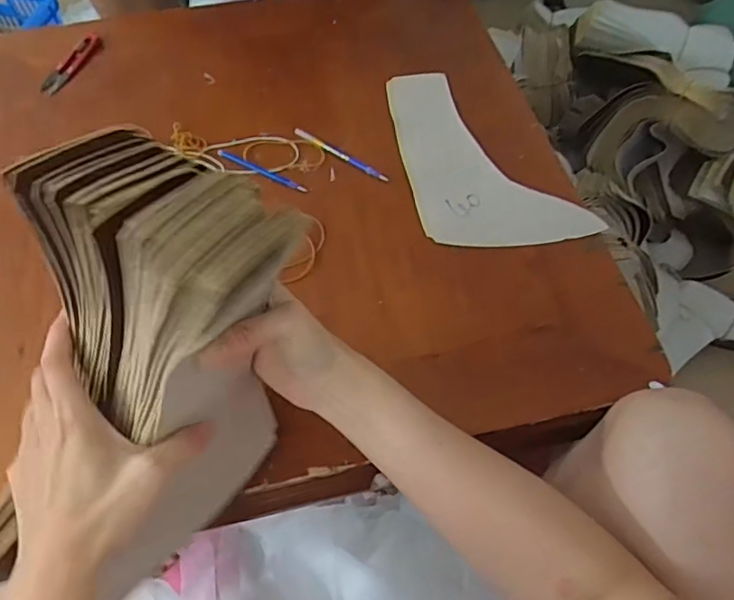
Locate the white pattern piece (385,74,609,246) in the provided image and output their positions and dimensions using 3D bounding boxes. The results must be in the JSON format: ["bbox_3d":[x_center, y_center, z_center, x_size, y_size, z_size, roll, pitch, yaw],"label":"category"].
[{"bbox_3d":[0.092,-0.138,0.591,0.133,0.010,0.272,-32,64,-9],"label":"white pattern piece"}]

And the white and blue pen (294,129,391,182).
[{"bbox_3d":[-0.027,-0.154,0.602,0.122,0.004,0.009,34,67,18],"label":"white and blue pen"}]

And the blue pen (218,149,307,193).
[{"bbox_3d":[-0.111,-0.135,0.596,0.110,0.004,0.008,26,65,14],"label":"blue pen"}]

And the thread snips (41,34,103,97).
[{"bbox_3d":[-0.349,-0.280,0.673,0.020,0.009,0.099,19,63,11],"label":"thread snips"}]

